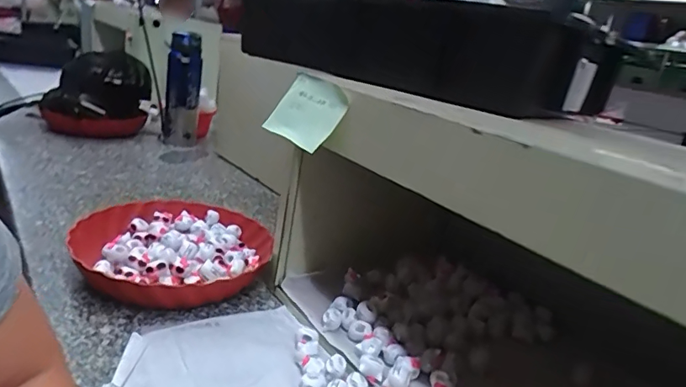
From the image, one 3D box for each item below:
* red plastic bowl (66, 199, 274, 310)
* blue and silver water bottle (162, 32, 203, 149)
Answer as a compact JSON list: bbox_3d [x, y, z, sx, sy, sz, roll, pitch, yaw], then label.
[{"bbox_3d":[-0.218,0.076,0.622,0.238,0.048,0.244,9,18,-3],"label":"red plastic bowl"},{"bbox_3d":[-0.395,-0.251,1.197,0.081,0.266,0.071,3,19,-21],"label":"blue and silver water bottle"}]

